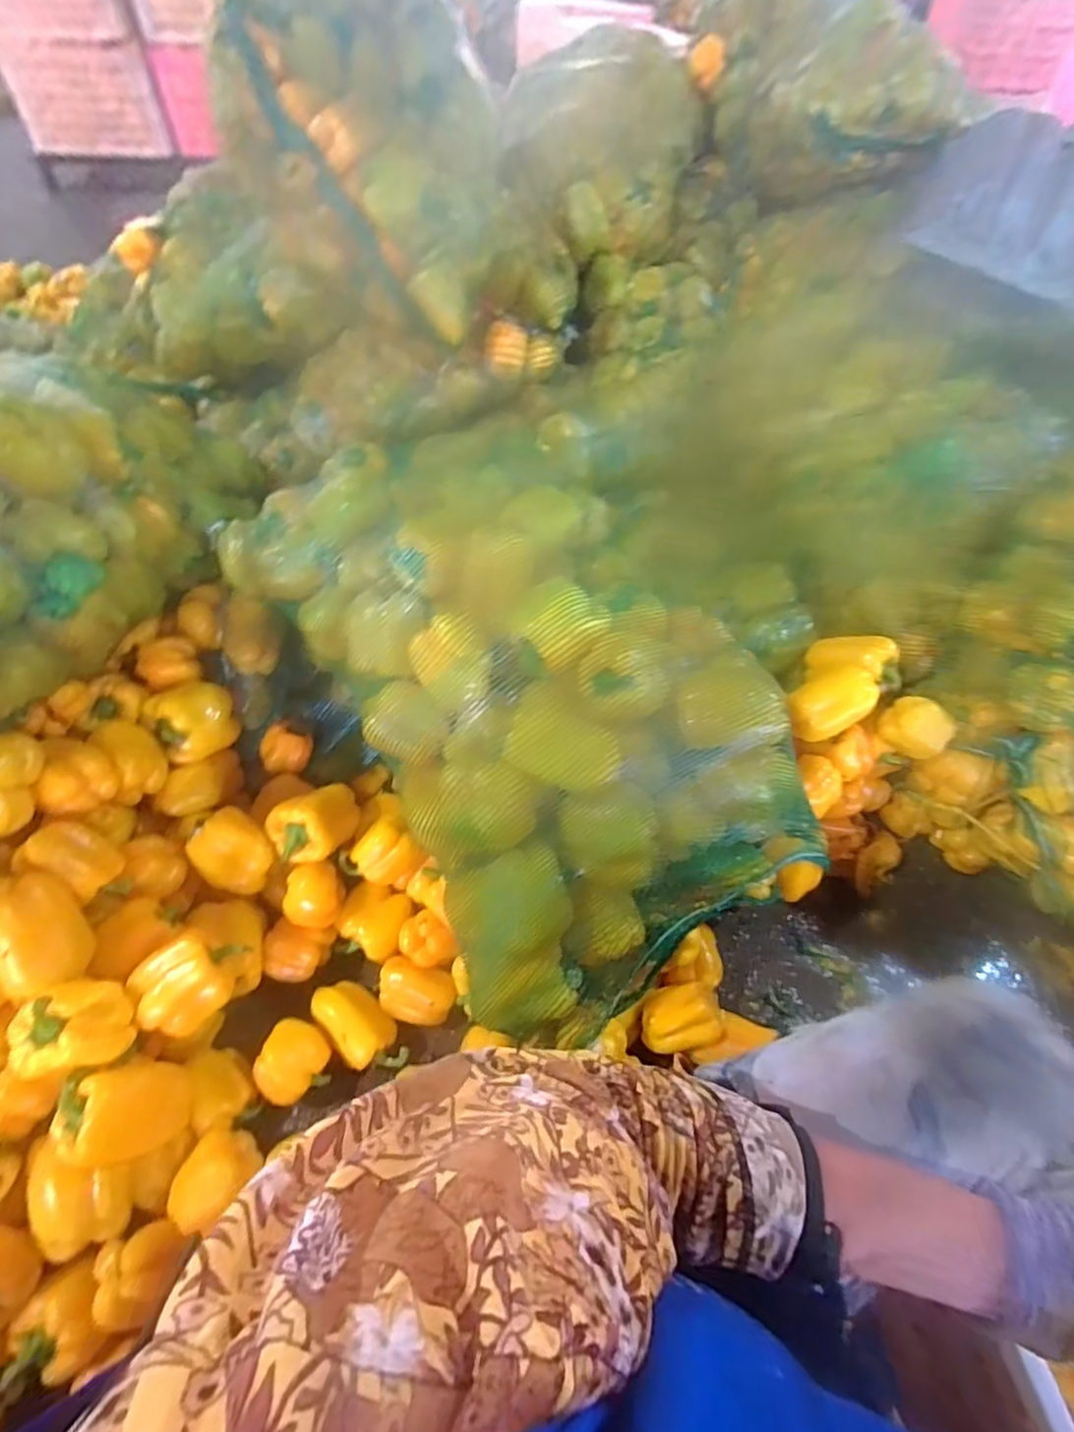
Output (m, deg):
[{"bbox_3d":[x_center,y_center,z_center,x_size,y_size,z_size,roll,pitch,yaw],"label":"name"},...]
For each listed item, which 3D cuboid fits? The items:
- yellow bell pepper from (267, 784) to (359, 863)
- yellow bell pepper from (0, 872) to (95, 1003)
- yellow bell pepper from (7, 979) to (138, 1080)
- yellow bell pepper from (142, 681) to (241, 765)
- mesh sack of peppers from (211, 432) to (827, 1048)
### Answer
[{"bbox_3d":[-0.277,0.140,0.765,0.105,0.072,0.069,-22,58,-17],"label":"yellow bell pepper"},{"bbox_3d":[-0.508,0.222,0.622,0.073,0.082,0.115,-32,61,-22],"label":"yellow bell pepper"},{"bbox_3d":[-0.454,0.306,0.595,0.093,0.075,0.078,-15,56,-12],"label":"yellow bell pepper"},{"bbox_3d":[-0.457,0.006,0.812,0.102,0.075,0.095,-37,63,-25],"label":"yellow bell pepper"},{"bbox_3d":[-0.031,-0.028,0.736,0.472,0.265,0.693,-23,58,-17],"label":"mesh sack of peppers"}]

